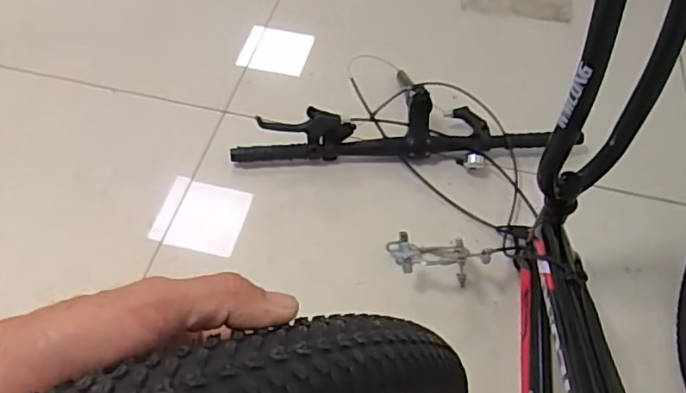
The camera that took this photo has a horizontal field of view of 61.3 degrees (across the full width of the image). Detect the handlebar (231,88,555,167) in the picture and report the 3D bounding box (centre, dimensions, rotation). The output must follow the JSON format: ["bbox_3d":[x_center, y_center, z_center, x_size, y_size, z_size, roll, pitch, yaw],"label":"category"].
[{"bbox_3d":[0.075,-0.129,0.938,0.493,0.093,0.136,1,54,-1],"label":"handlebar"}]

